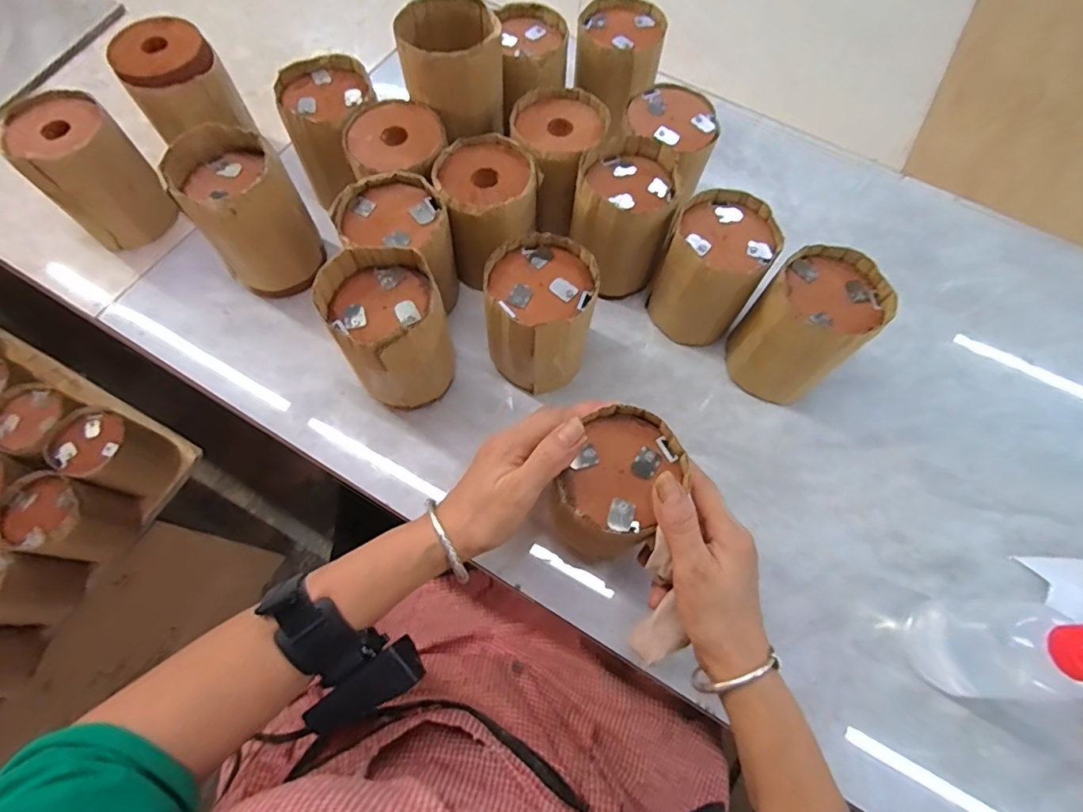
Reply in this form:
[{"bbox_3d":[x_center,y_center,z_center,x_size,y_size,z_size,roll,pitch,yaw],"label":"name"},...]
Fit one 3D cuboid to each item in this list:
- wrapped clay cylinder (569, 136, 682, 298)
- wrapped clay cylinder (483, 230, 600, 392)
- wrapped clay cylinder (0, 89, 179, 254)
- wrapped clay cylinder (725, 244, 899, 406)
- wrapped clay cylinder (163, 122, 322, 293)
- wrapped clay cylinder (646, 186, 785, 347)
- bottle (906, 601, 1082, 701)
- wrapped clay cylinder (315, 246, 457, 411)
[{"bbox_3d":[0.071,-0.163,0.470,0.080,0.112,0.086,1,66,-2],"label":"wrapped clay cylinder"},{"bbox_3d":[-0.001,-0.070,0.430,0.080,0.108,0.084,1,66,-2],"label":"wrapped clay cylinder"},{"bbox_3d":[-0.412,-0.212,0.480,0.083,0.105,0.078,-41,74,-18],"label":"wrapped clay cylinder"},{"bbox_3d":[0.215,-0.061,0.435,0.093,0.110,0.080,-37,72,-16],"label":"wrapped clay cylinder"},{"bbox_3d":[-0.250,-0.159,0.450,0.076,0.125,0.082,-42,74,-17],"label":"wrapped clay cylinder"},{"bbox_3d":[0.145,-0.115,0.454,0.078,0.111,0.086,24,67,8],"label":"wrapped clay cylinder"},{"bbox_3d":[0.302,0.149,0.316,0.053,0.166,0.062,2,66,-1],"label":"bottle"},{"bbox_3d":[-0.114,-0.053,0.414,0.075,0.123,0.084,-21,69,-11],"label":"wrapped clay cylinder"}]

